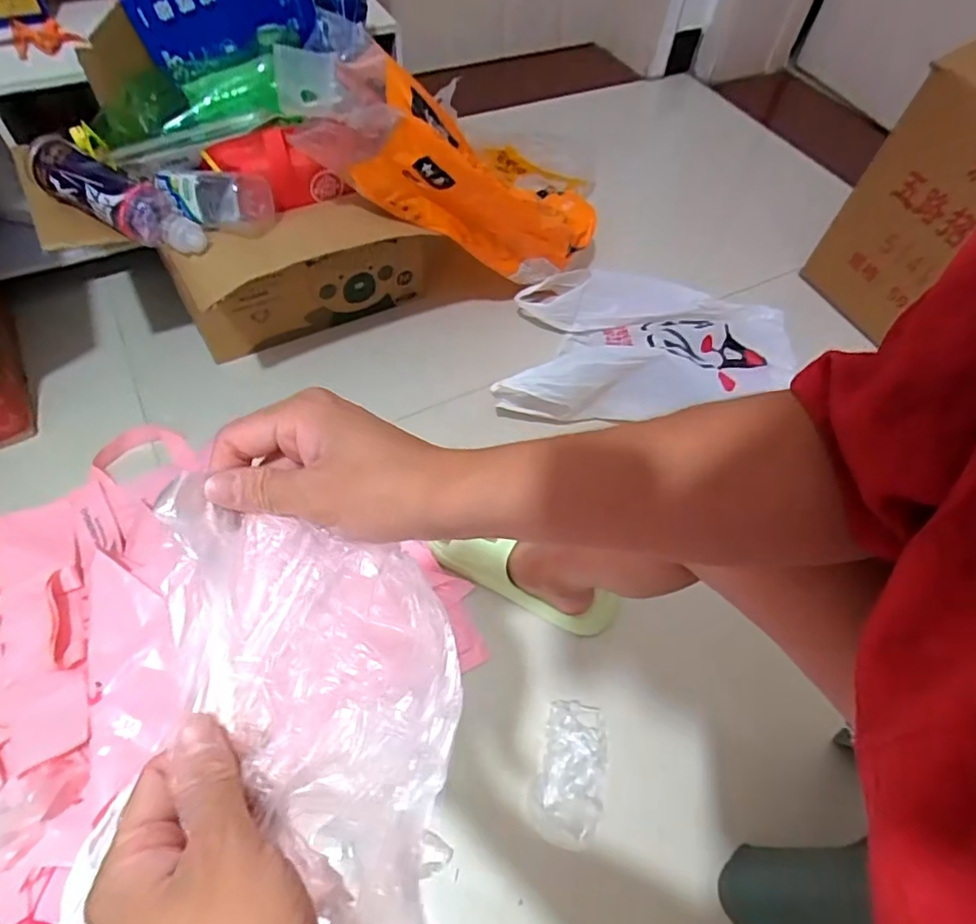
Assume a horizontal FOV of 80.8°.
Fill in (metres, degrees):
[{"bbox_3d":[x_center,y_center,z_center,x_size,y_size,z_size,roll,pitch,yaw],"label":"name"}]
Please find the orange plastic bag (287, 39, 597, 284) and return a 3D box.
[{"bbox_3d":[-0.030,-0.440,0.910,0.246,0.173,0.593,48,30,24],"label":"orange plastic bag"}]

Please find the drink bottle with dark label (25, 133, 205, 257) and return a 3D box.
[{"bbox_3d":[-0.470,-0.338,0.734,0.242,0.076,0.075,25,59,12],"label":"drink bottle with dark label"}]

